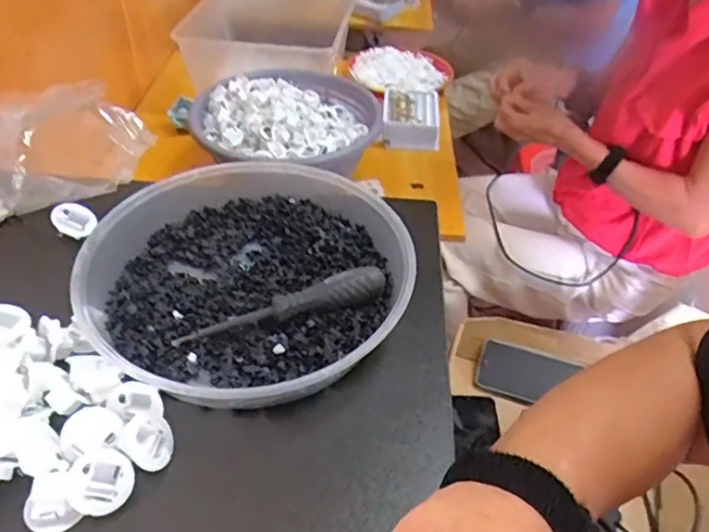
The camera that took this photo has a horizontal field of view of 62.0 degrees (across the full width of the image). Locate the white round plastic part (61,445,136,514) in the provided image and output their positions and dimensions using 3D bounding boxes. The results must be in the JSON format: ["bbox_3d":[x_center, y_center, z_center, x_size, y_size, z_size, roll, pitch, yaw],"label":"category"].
[{"bbox_3d":[-0.138,0.116,0.319,0.032,0.014,0.032,2,44,-2],"label":"white round plastic part"}]

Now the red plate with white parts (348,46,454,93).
[{"bbox_3d":[0.101,-0.426,1.305,0.223,0.040,0.221,2,44,-2],"label":"red plate with white parts"}]

